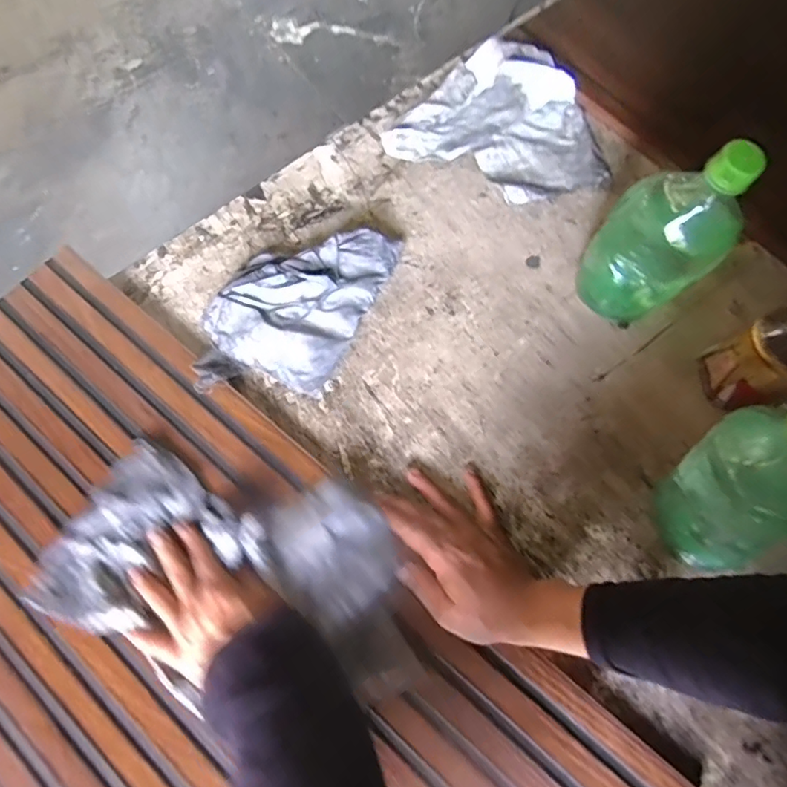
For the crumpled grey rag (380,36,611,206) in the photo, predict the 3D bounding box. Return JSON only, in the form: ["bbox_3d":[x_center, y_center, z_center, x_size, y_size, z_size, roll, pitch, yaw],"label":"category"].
[{"bbox_3d":[0.135,-0.316,0.605,0.235,0.045,0.176,26,71,10],"label":"crumpled grey rag"}]

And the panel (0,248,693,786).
[{"bbox_3d":[-0.181,0.198,0.430,0.754,0.028,0.364,39,74,14],"label":"panel"}]

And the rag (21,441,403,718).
[{"bbox_3d":[-0.150,0.142,0.434,0.298,0.023,0.185,1,69,5],"label":"rag"}]

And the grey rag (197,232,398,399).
[{"bbox_3d":[-0.102,-0.090,0.530,0.144,0.032,0.206,22,70,9],"label":"grey rag"}]

